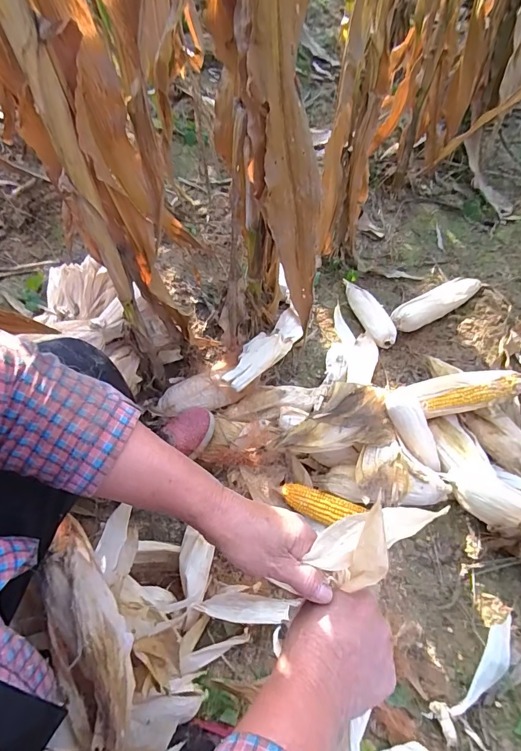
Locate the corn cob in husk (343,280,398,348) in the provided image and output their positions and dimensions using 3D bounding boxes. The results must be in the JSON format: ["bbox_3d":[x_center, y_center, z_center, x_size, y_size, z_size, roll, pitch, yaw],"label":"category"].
[{"bbox_3d":[0.255,-0.156,0.960,0.063,0.066,0.236,-9,57,-5],"label":"corn cob in husk"}]

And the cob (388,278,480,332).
[{"bbox_3d":[0.413,-0.167,0.930,0.248,0.057,0.062,-23,59,-14],"label":"cob"}]

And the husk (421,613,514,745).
[{"bbox_3d":[0.302,0.418,0.560,0.042,0.037,0.181,39,86,23],"label":"husk"}]

